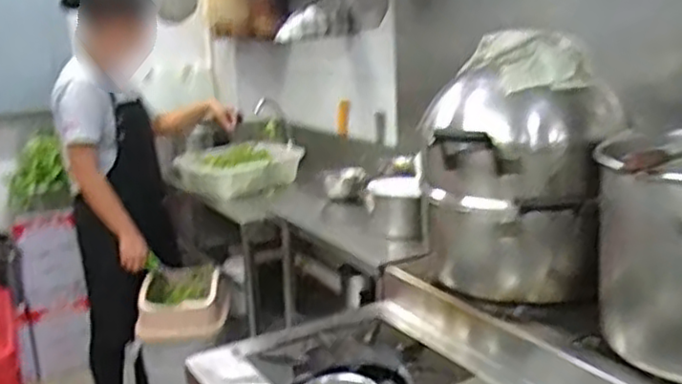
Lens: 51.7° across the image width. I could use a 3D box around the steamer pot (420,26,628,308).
[{"bbox_3d":[0.326,-0.031,1.300,0.346,0.461,0.300,0,15,12],"label":"steamer pot"}]

